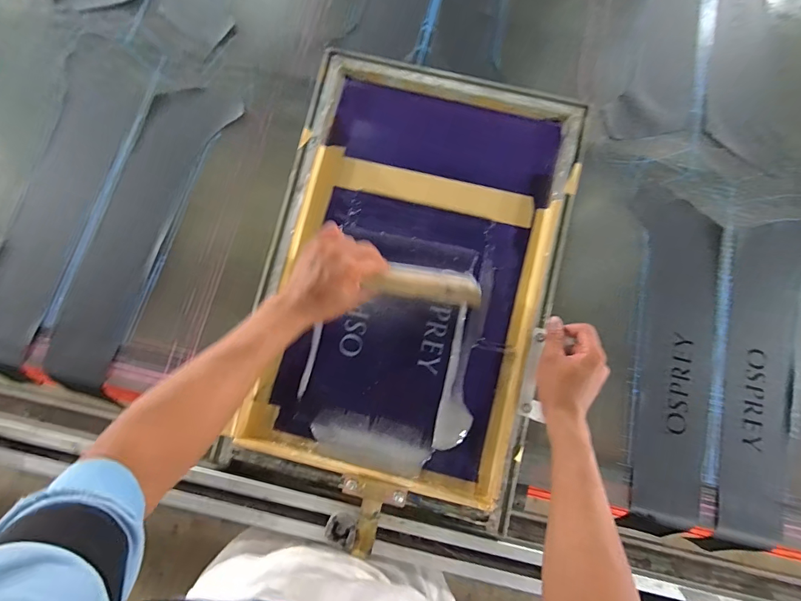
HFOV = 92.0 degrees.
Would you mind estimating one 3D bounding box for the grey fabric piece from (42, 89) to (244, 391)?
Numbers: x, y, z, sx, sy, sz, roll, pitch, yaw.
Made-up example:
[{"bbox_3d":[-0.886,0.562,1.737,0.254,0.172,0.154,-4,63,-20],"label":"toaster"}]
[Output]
[{"bbox_3d":[-0.415,-0.125,0.610,0.127,0.015,0.500,20,78,3],"label":"grey fabric piece"}]

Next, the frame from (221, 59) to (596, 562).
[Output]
[{"bbox_3d":[0.012,-0.026,0.564,0.394,0.047,0.622,13,84,3],"label":"frame"}]

